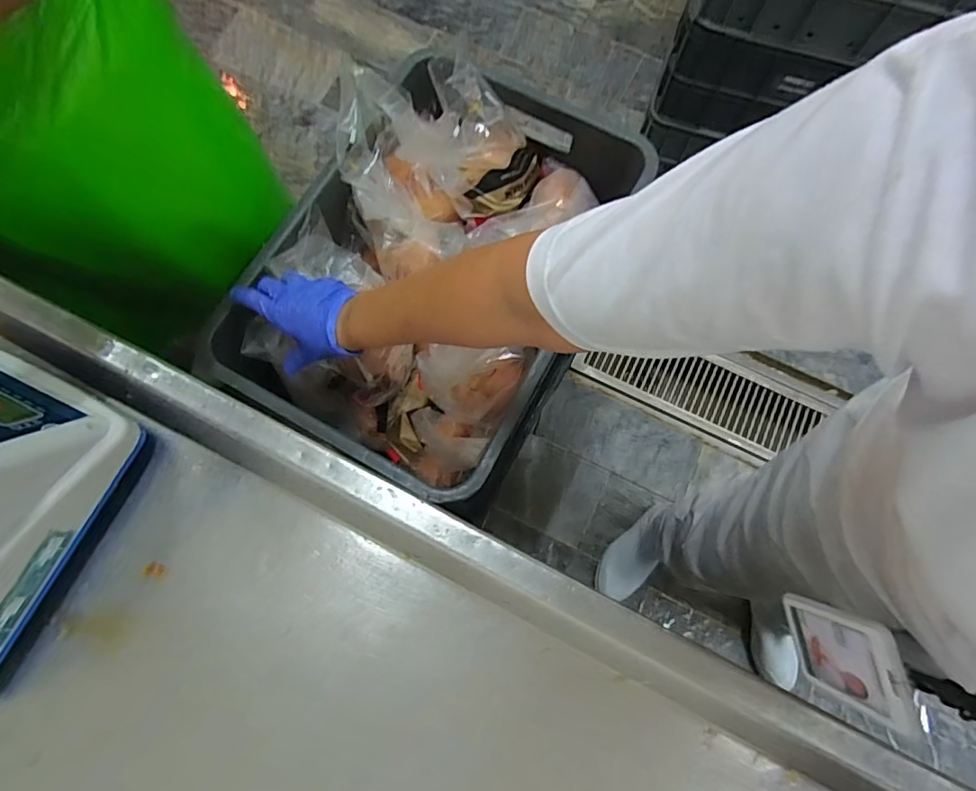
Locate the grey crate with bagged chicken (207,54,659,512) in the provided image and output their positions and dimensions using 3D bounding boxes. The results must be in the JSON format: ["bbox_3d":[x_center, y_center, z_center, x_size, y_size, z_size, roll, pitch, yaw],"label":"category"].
[{"bbox_3d":[-0.054,-0.164,0.676,0.340,0.187,0.520,27,77,6],"label":"grey crate with bagged chicken"}]

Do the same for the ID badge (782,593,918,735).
[{"bbox_3d":[0.241,0.175,0.357,0.010,0.103,0.069,-12,75,-3],"label":"ID badge"}]

